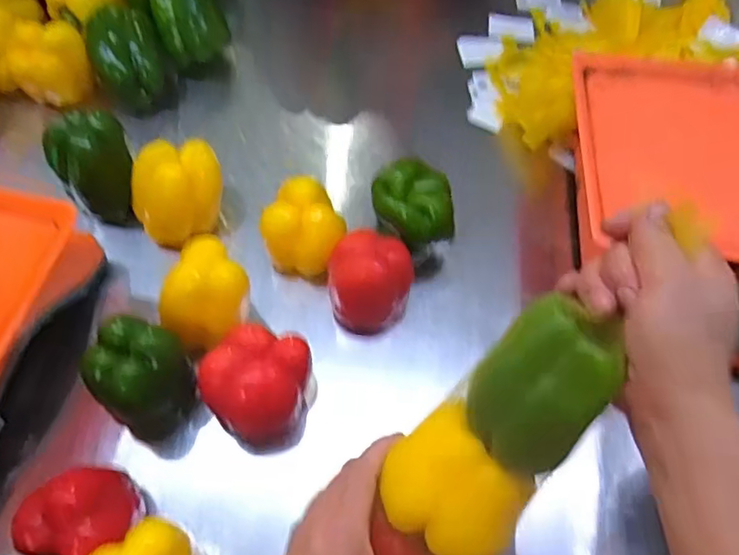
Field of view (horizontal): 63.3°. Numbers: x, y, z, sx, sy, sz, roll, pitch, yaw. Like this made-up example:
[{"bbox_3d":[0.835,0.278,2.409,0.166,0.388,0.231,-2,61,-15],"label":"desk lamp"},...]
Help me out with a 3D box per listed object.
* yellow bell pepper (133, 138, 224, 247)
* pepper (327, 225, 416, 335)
[{"bbox_3d":[-0.196,-0.089,0.608,0.071,0.090,0.093,20,61,9],"label":"yellow bell pepper"},{"bbox_3d":[0.000,0.003,0.555,0.077,0.074,0.069,8,60,2],"label":"pepper"}]

